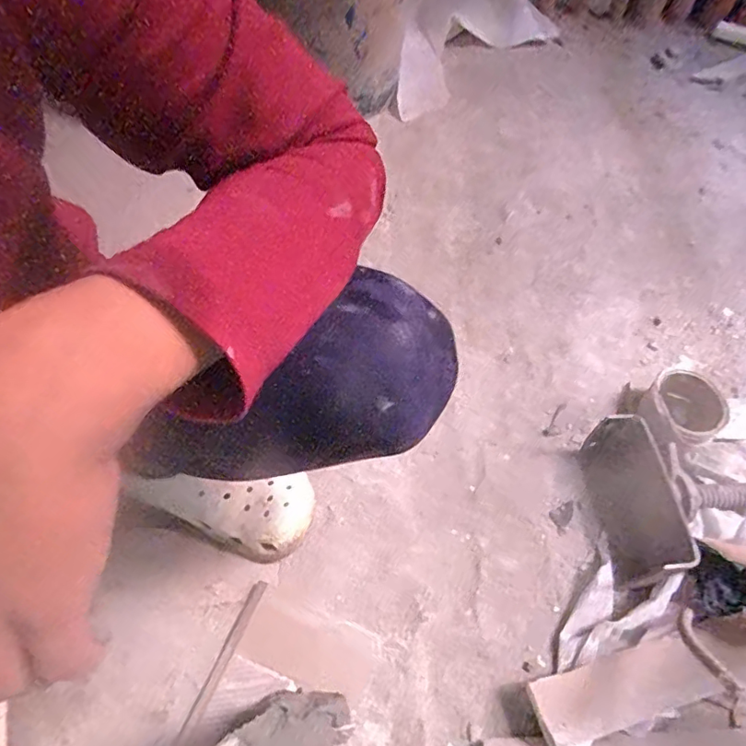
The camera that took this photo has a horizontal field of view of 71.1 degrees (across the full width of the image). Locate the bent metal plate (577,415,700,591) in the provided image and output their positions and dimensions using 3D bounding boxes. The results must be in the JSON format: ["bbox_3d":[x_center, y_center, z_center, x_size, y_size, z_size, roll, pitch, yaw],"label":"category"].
[{"bbox_3d":[0.278,0.133,0.566,0.052,0.081,0.177,0,56,-5],"label":"bent metal plate"}]

